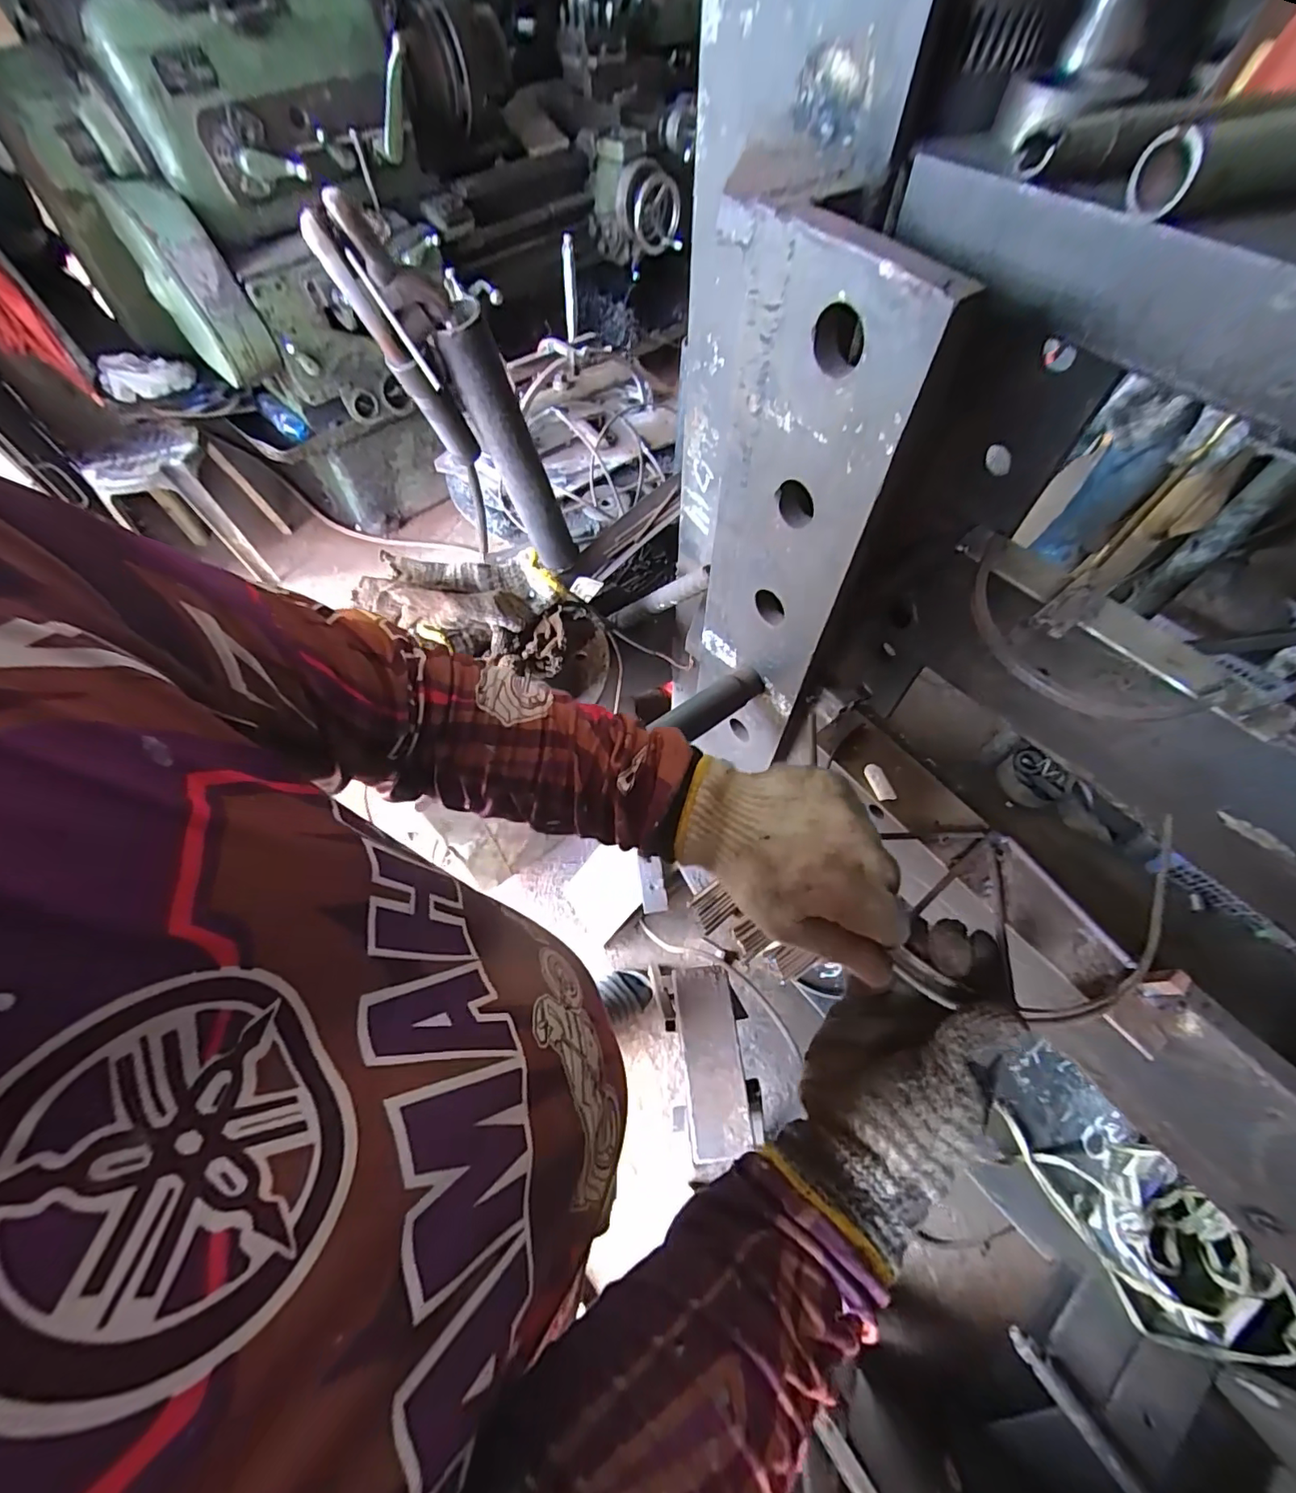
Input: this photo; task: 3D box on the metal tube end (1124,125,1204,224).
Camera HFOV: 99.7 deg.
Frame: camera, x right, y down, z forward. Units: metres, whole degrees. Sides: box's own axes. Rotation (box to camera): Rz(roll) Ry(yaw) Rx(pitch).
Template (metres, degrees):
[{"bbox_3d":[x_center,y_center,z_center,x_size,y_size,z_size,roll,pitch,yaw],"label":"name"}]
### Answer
[{"bbox_3d":[0.210,-0.234,0.224,0.008,0.026,0.030,-6,54,-6],"label":"metal tube end"}]

